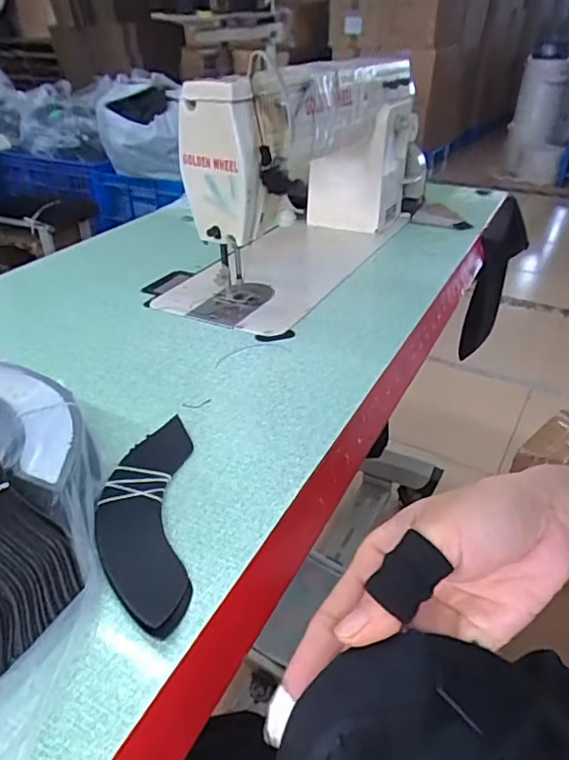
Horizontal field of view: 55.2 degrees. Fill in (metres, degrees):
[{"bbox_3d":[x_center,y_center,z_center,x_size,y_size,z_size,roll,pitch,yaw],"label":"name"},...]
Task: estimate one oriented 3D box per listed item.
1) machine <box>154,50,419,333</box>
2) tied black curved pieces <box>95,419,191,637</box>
[{"bbox_3d":[0.032,-0.279,0.715,0.150,0.227,0.490,16,36,24],"label":"machine"},{"bbox_3d":[-0.091,0.084,0.354,0.056,0.011,0.174,-5,33,-7],"label":"tied black curved pieces"}]

